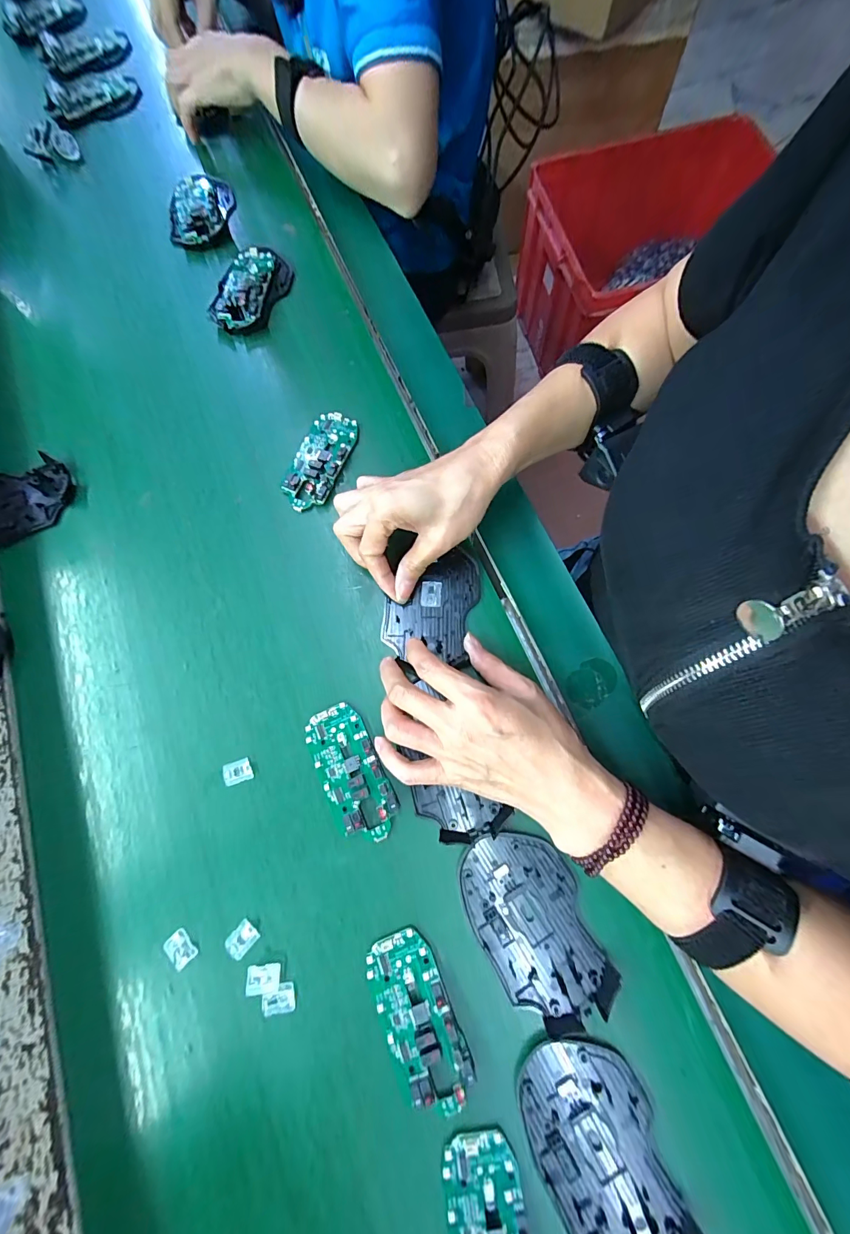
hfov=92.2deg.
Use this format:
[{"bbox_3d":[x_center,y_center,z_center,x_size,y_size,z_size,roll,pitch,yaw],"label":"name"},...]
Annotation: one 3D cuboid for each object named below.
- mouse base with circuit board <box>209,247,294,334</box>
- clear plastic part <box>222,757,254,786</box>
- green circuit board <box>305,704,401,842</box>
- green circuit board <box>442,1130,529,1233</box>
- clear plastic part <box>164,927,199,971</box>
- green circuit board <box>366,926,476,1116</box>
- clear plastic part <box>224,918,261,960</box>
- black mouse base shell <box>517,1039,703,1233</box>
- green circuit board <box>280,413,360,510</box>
[{"bbox_3d":[-0.192,-0.359,0.445,0.072,0.014,0.118,19,77,7],"label":"mouse base with circuit board"},{"bbox_3d":[-0.142,0.116,0.307,0.022,0.005,0.016,-19,75,-3],"label":"clear plastic part"},{"bbox_3d":[-0.055,0.114,0.300,0.046,0.009,0.097,-26,76,-5],"label":"green circuit board"},{"bbox_3d":[0.038,0.363,0.232,0.044,0.013,0.097,-9,75,0],"label":"green circuit board"},{"bbox_3d":[-0.167,0.226,0.278,0.016,0.004,0.021,-41,77,-8],"label":"clear plastic part"},{"bbox_3d":[-0.004,0.256,0.259,0.045,0.008,0.096,-24,75,-4],"label":"green circuit board"},{"bbox_3d":[-0.126,0.221,0.279,0.016,0.004,0.021,40,80,11],"label":"clear plastic part"},{"bbox_3d":[0.104,0.320,0.241,0.073,0.015,0.112,-20,75,-3],"label":"black mouse base shell"},{"bbox_3d":[-0.097,-0.145,0.375,0.045,0.014,0.101,19,76,7],"label":"green circuit board"}]

